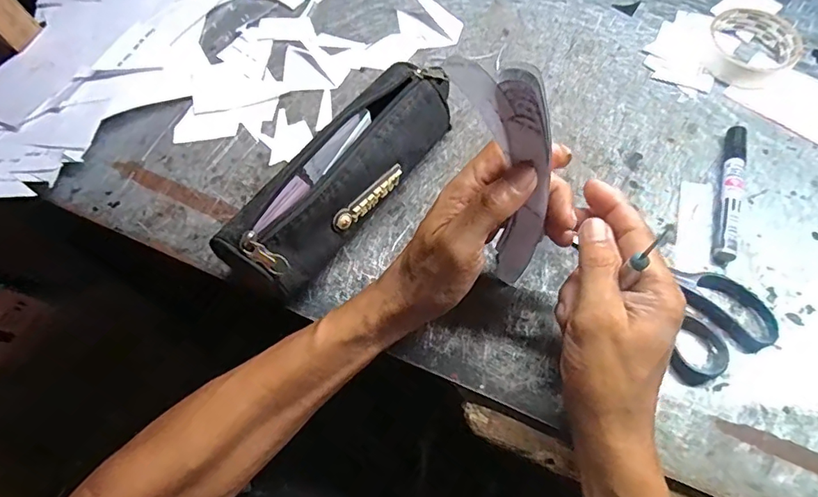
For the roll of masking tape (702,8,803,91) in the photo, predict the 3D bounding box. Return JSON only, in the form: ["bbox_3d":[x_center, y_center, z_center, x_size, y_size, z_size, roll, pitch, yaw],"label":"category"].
[{"bbox_3d":[0.329,-0.193,0.468,0.080,0.022,0.085,-1,68,2],"label":"roll of masking tape"}]

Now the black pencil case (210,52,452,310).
[{"bbox_3d":[-0.047,-0.058,0.381,0.060,0.076,0.232,34,69,16],"label":"black pencil case"}]

